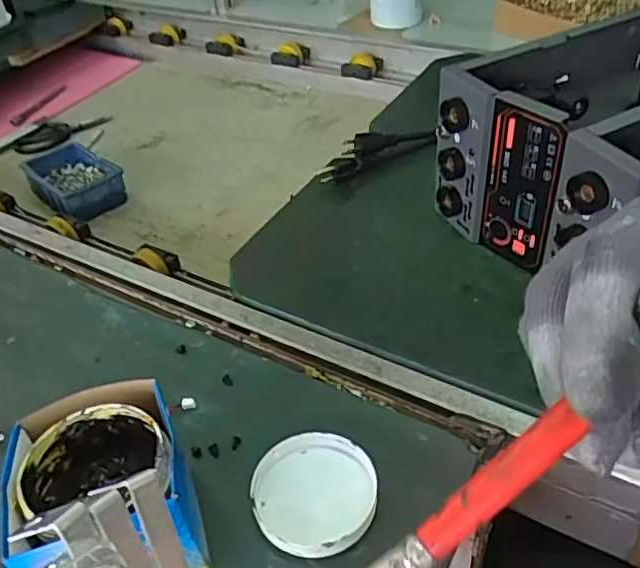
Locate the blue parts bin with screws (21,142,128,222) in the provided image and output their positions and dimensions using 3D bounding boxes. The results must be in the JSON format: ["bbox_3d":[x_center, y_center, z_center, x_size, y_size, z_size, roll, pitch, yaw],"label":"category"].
[{"bbox_3d":[-0.349,-0.144,0.892,0.142,0.052,0.100,30,54,33],"label":"blue parts bin with screws"}]

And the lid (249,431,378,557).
[{"bbox_3d":[-0.004,0.147,0.438,0.084,0.017,0.084,-4,43,4],"label":"lid"}]

